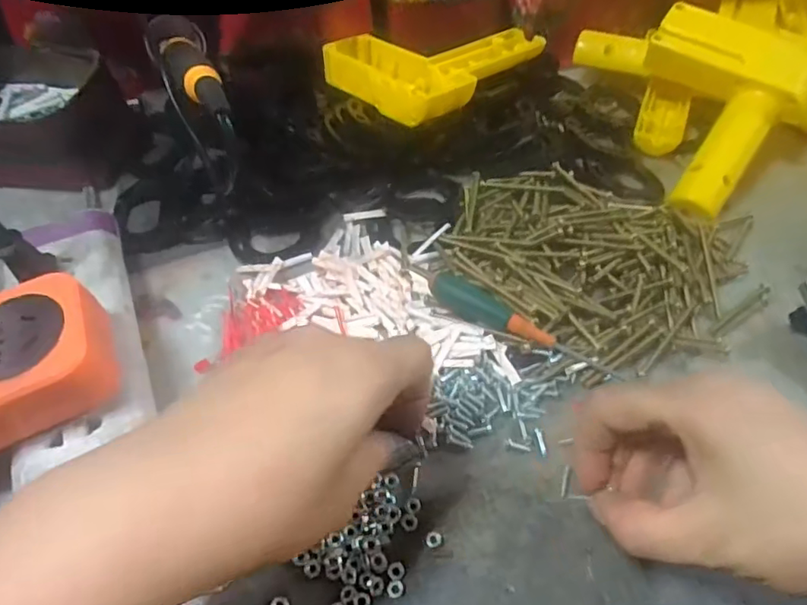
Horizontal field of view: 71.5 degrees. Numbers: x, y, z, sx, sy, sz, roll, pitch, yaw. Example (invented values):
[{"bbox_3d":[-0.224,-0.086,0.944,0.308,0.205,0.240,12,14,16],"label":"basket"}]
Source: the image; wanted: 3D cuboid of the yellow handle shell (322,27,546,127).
[{"bbox_3d":[0.028,-0.182,0.414,0.146,0.034,0.114,-34,62,-23],"label":"yellow handle shell"}]

